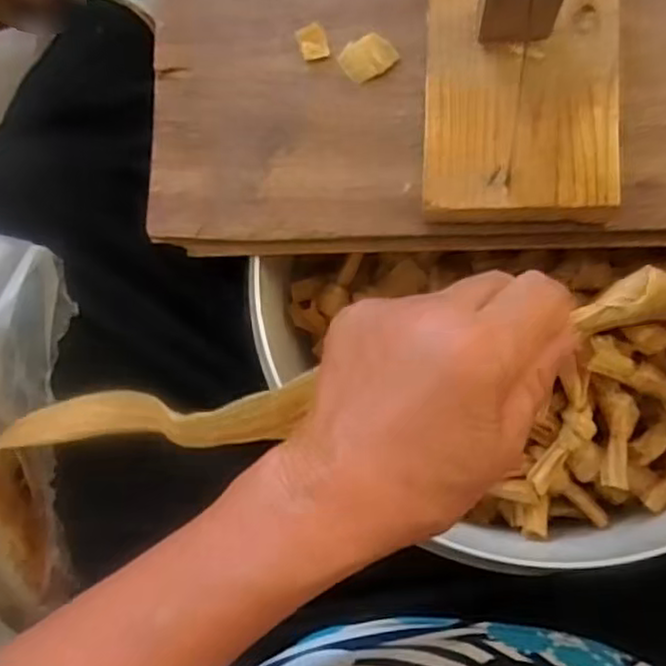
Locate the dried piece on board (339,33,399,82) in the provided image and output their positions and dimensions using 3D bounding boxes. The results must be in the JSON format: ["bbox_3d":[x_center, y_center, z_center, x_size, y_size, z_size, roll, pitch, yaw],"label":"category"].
[{"bbox_3d":[0.019,-0.141,0.360,0.027,0.006,0.020,-24,81,2],"label":"dried piece on board"}]

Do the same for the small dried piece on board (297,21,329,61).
[{"bbox_3d":[-0.011,-0.151,0.364,0.014,0.005,0.019,-18,82,3],"label":"small dried piece on board"}]

